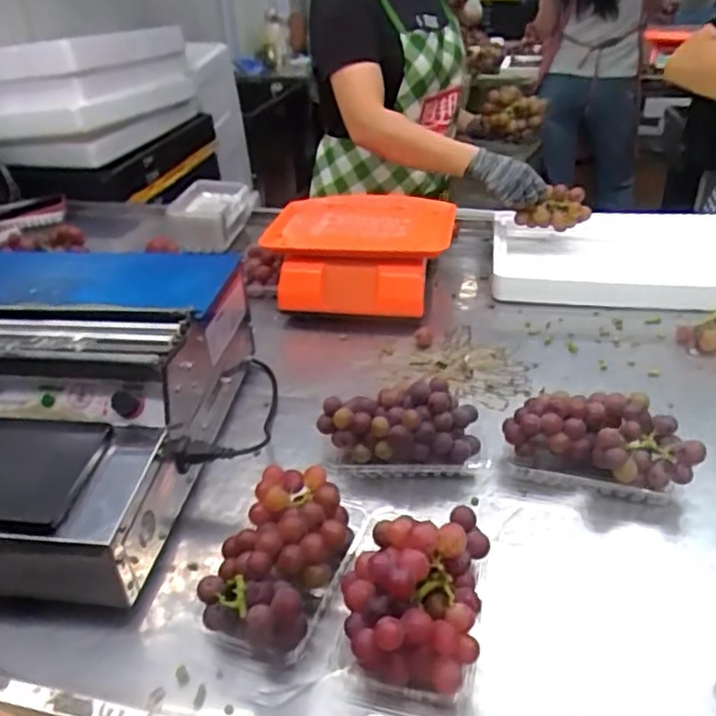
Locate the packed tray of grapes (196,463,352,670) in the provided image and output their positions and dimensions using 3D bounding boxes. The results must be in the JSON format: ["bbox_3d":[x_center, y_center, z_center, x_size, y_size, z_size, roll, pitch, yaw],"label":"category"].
[{"bbox_3d":[-0.069,0.183,0.610,0.105,0.067,0.186,10,35,19],"label":"packed tray of grapes"}]

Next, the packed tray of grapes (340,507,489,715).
[{"bbox_3d":[0.049,0.196,0.559,0.114,0.093,0.164,5,34,13],"label":"packed tray of grapes"}]

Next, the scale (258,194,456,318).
[{"bbox_3d":[0.007,-0.192,1.179,0.326,0.143,0.266,8,34,16],"label":"scale"}]

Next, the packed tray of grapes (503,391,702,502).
[{"bbox_3d":[0.264,0.096,0.716,0.196,0.084,0.090,9,35,18],"label":"packed tray of grapes"}]

